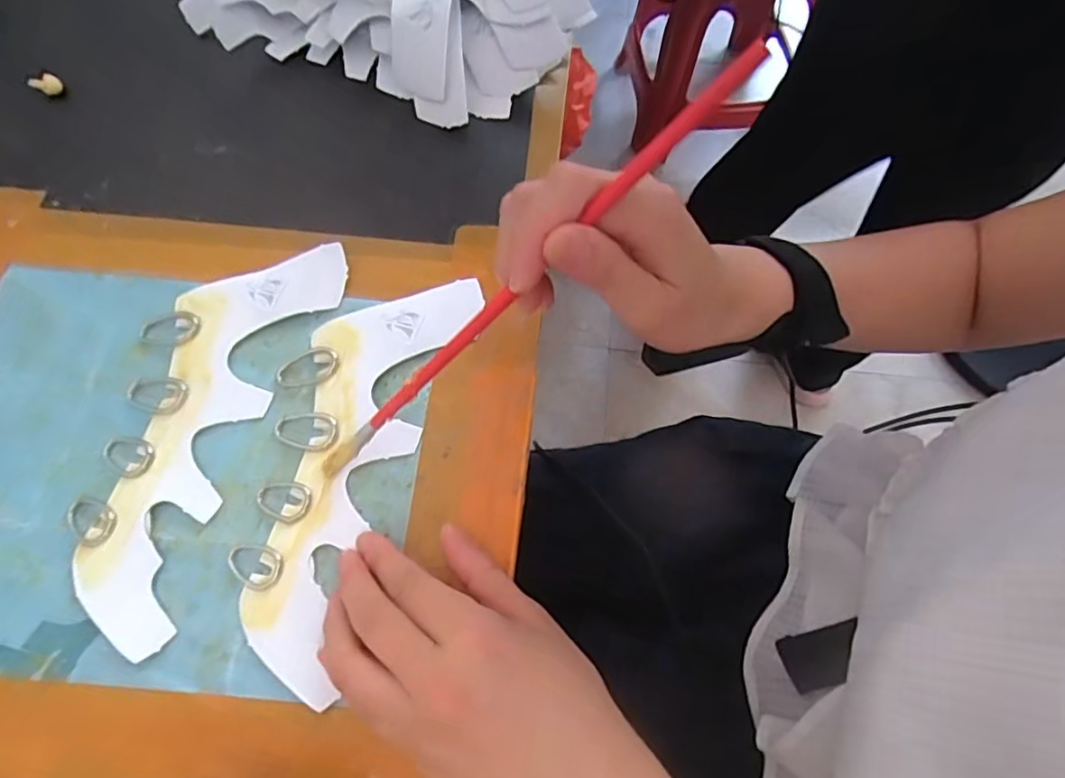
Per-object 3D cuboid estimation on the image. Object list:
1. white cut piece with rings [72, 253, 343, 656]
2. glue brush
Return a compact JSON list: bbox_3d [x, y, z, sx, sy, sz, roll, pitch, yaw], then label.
[{"bbox_3d":[-0.174,0.013,0.308,0.083,0.008,0.213,14,68,5],"label":"white cut piece with rings"},{"bbox_3d":[-0.018,-0.029,0.234,0.251,0.008,0.007,-39,67,30],"label":"glue brush"}]

